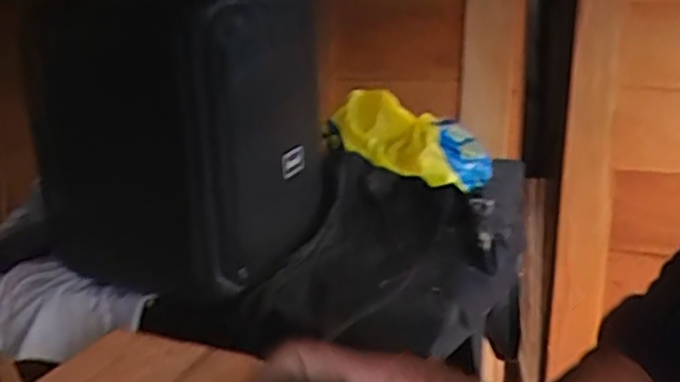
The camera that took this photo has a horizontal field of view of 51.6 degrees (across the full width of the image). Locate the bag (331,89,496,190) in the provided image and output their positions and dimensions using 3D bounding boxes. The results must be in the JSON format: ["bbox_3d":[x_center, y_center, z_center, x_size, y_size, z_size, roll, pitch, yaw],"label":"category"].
[{"bbox_3d":[0.115,-0.080,1.109,0.252,0.090,0.126,24,22,9],"label":"bag"}]

